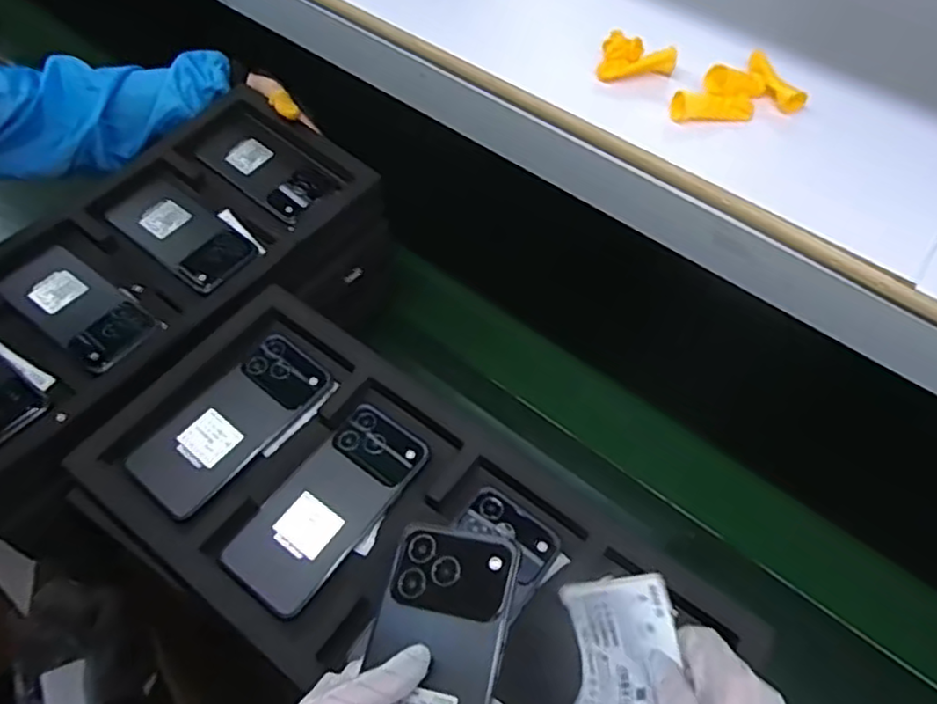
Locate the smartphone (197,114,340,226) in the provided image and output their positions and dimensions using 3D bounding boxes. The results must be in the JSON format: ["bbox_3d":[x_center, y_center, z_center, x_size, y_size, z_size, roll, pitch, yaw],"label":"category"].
[{"bbox_3d":[-0.220,-0.199,0.721,0.146,0.010,0.072,36,73,10],"label":"smartphone"}]

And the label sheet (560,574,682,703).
[{"bbox_3d":[0.097,0.188,0.421,0.014,0.072,0.081,12,65,-48],"label":"label sheet"}]

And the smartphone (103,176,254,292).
[{"bbox_3d":[-0.284,-0.120,0.657,0.166,0.011,0.075,35,63,19],"label":"smartphone"}]

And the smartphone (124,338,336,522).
[{"bbox_3d":[-0.189,0.056,0.532,0.075,0.013,0.159,34,62,19],"label":"smartphone"}]

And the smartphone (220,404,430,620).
[{"bbox_3d":[-0.105,0.114,0.500,0.074,0.010,0.160,34,62,18],"label":"smartphone"}]

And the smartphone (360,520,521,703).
[{"bbox_3d":[-0.022,0.174,0.356,0.073,0.007,0.161,3,58,19],"label":"smartphone"}]

